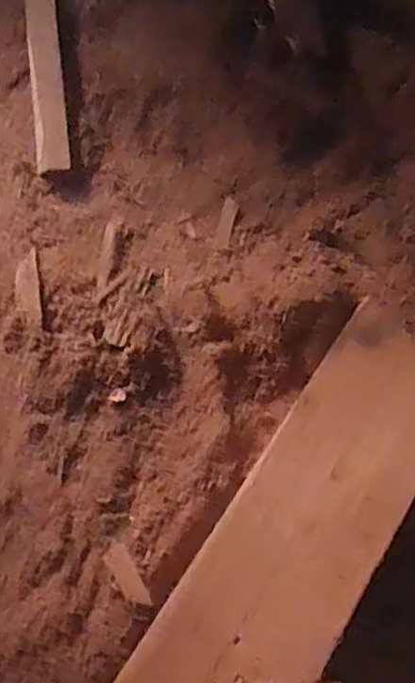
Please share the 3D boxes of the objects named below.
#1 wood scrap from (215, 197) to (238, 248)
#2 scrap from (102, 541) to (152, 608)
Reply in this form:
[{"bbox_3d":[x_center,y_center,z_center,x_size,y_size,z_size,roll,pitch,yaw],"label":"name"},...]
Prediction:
[{"bbox_3d":[0.022,-0.134,0.760,0.017,0.004,0.070,12,62,4],"label":"wood scrap"},{"bbox_3d":[-0.065,0.193,0.554,0.019,0.004,0.059,-30,55,-17],"label":"scrap"}]

